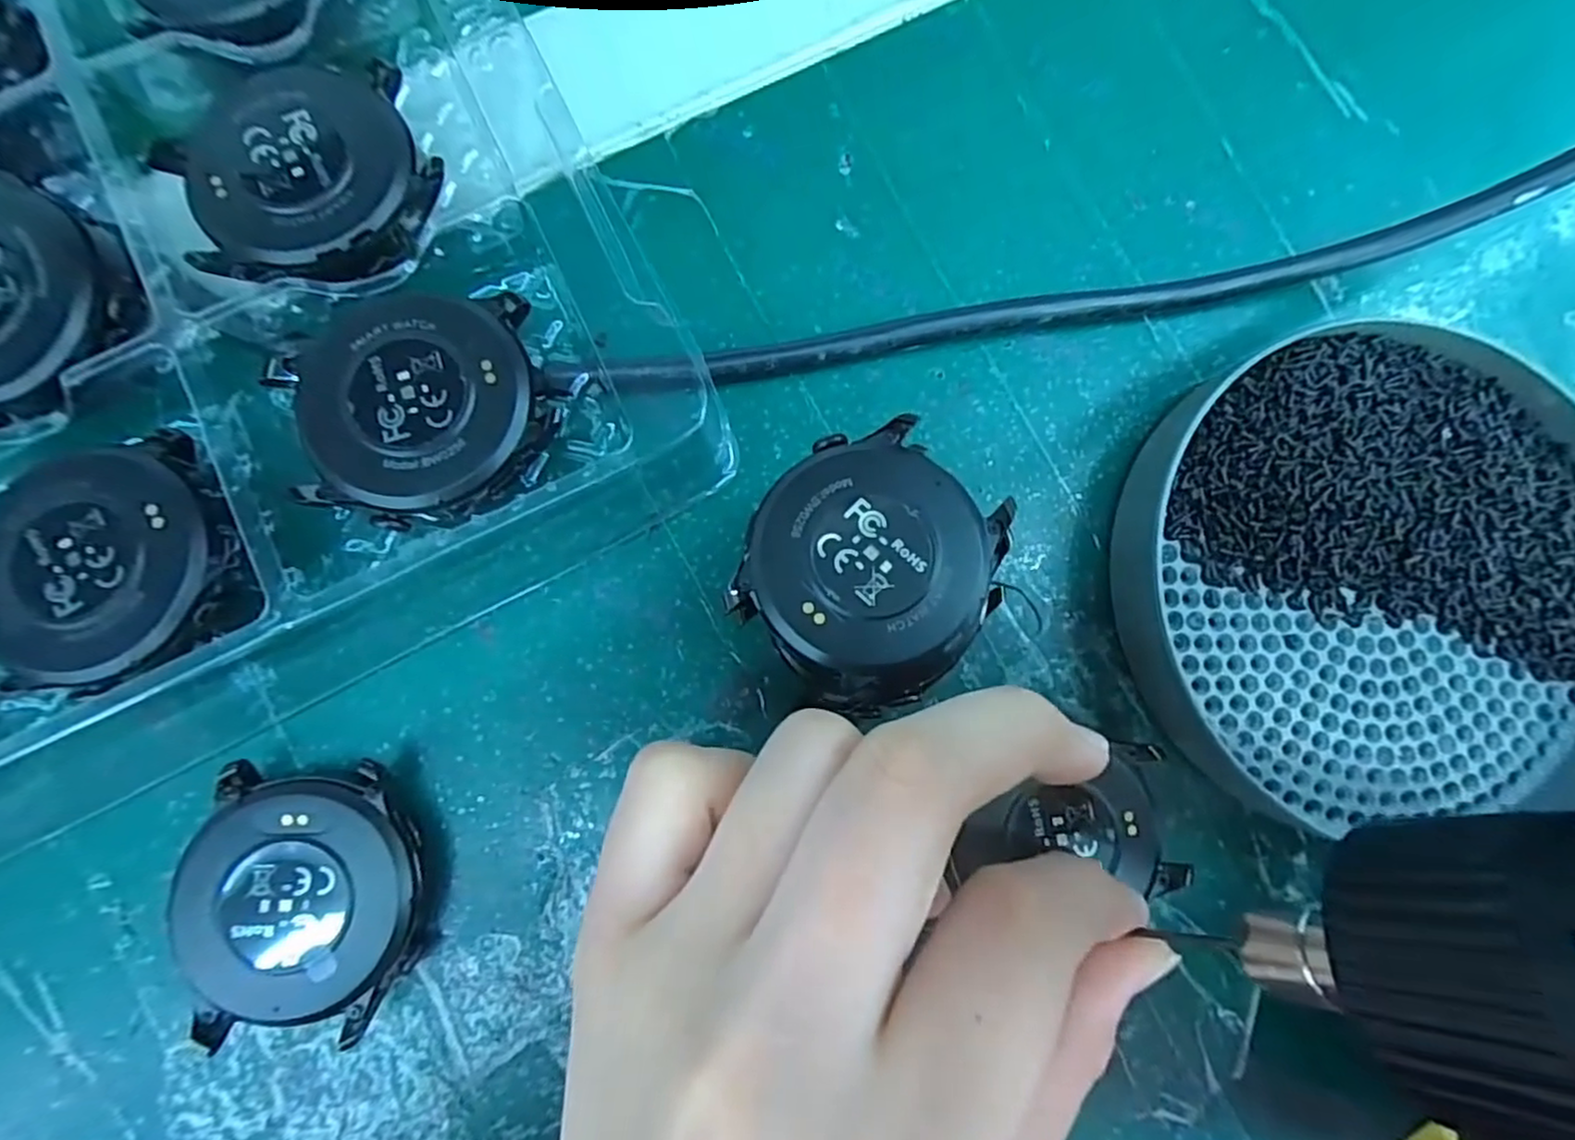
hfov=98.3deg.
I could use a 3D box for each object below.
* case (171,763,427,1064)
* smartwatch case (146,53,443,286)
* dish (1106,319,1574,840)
[{"bbox_3d":[-0.095,0.064,0.133,0.043,0.016,0.049,8,83,-2],"label":"case"},{"bbox_3d":[-0.098,-0.082,0.139,0.049,0.009,0.046,0,84,-3],"label":"smartwatch case"},{"bbox_3d":[0.133,0.001,0.153,0.113,0.014,0.106,0,84,-3],"label":"dish"}]

